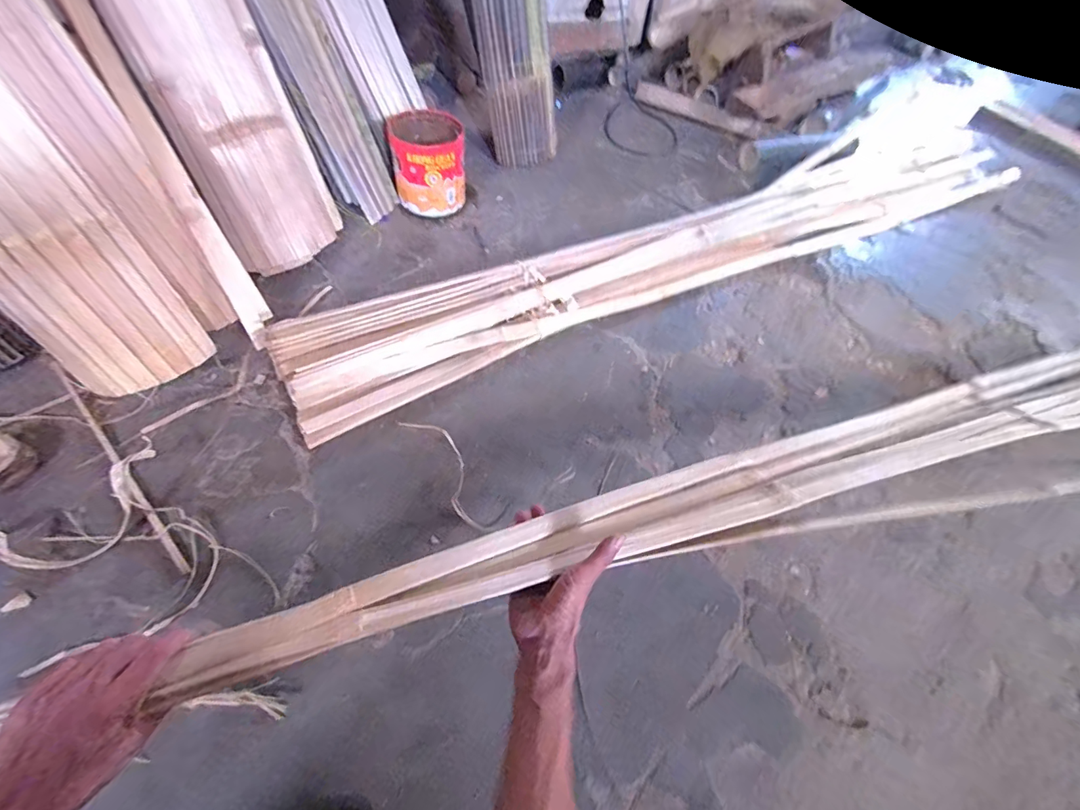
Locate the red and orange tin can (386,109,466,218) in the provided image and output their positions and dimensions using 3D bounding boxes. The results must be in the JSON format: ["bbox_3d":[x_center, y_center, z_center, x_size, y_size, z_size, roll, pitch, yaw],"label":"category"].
[{"bbox_3d":[-0.242,-0.527,0.999,0.151,0.139,0.177,-9,59,-11],"label":"red and orange tin can"}]

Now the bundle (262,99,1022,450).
[{"bbox_3d":[0.432,-0.401,1.025,1.921,0.105,0.264,-24,62,-19],"label":"bundle"}]

